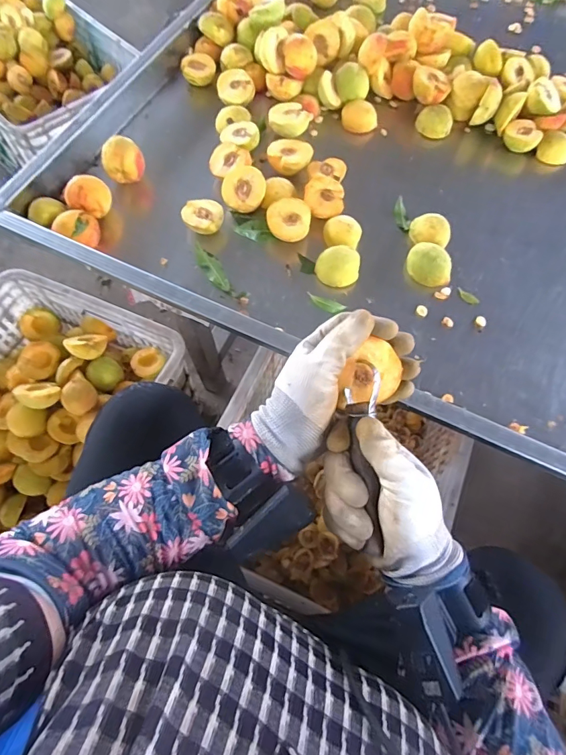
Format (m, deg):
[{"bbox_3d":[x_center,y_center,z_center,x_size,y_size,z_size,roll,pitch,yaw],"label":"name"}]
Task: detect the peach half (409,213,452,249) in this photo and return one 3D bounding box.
[{"bbox_3d":[0.214,-0.212,0.617,0.051,0.024,0.055,-7,68,-6],"label":"peach half"}]

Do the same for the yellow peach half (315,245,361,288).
[{"bbox_3d":[0.075,-0.152,0.580,0.057,0.028,0.048,14,67,3],"label":"yellow peach half"}]

